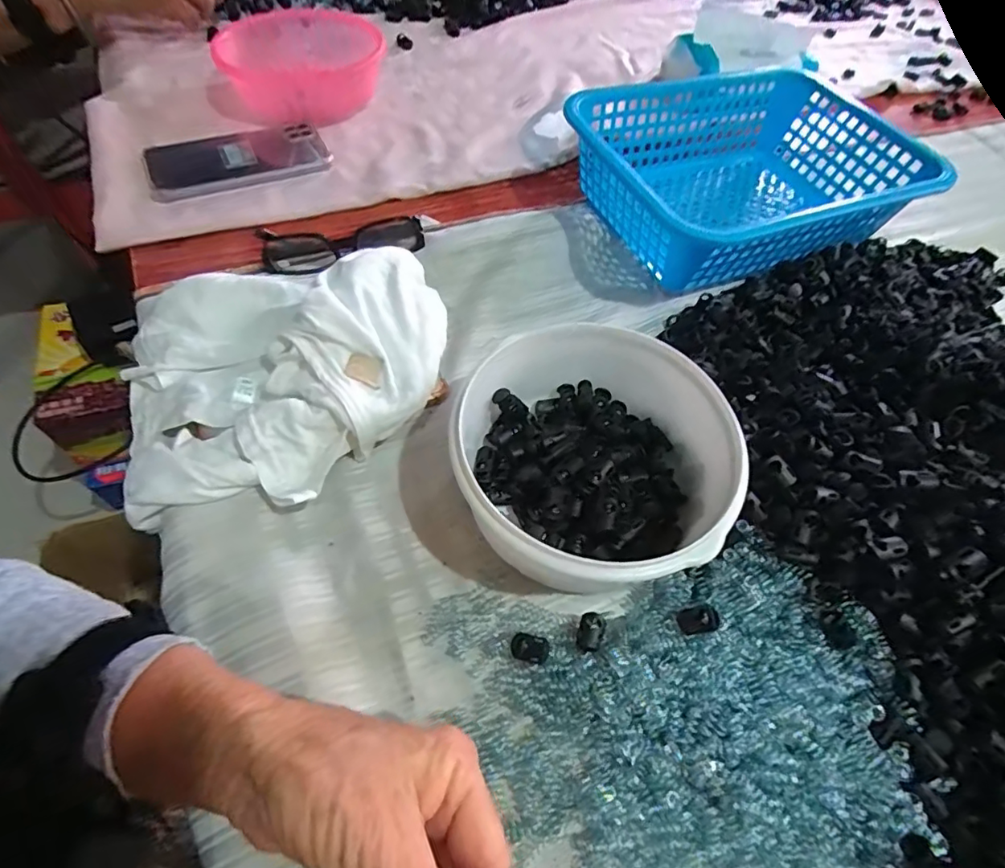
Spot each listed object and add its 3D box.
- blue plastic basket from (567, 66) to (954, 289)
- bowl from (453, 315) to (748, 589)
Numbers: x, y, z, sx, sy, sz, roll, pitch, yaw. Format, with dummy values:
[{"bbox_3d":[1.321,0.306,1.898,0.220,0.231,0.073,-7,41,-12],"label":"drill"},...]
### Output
[{"bbox_3d":[0.223,-0.236,0.507,0.309,0.094,0.218,-15,59,-14],"label":"blue plastic basket"},{"bbox_3d":[0.056,0.018,0.325,0.146,0.078,0.155,2,57,-3],"label":"bowl"}]

